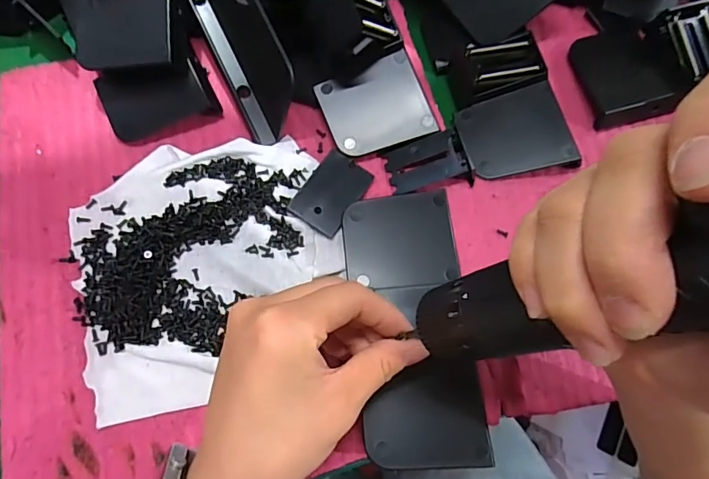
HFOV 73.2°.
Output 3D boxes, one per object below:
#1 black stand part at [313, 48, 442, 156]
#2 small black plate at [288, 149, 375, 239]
[{"bbox_3d":[0.016,-0.092,0.335,0.070,0.004,0.059,-23,89,2],"label":"black stand part"},{"bbox_3d":[-0.015,-0.032,0.324,0.036,0.004,0.054,34,73,0],"label":"small black plate"}]

